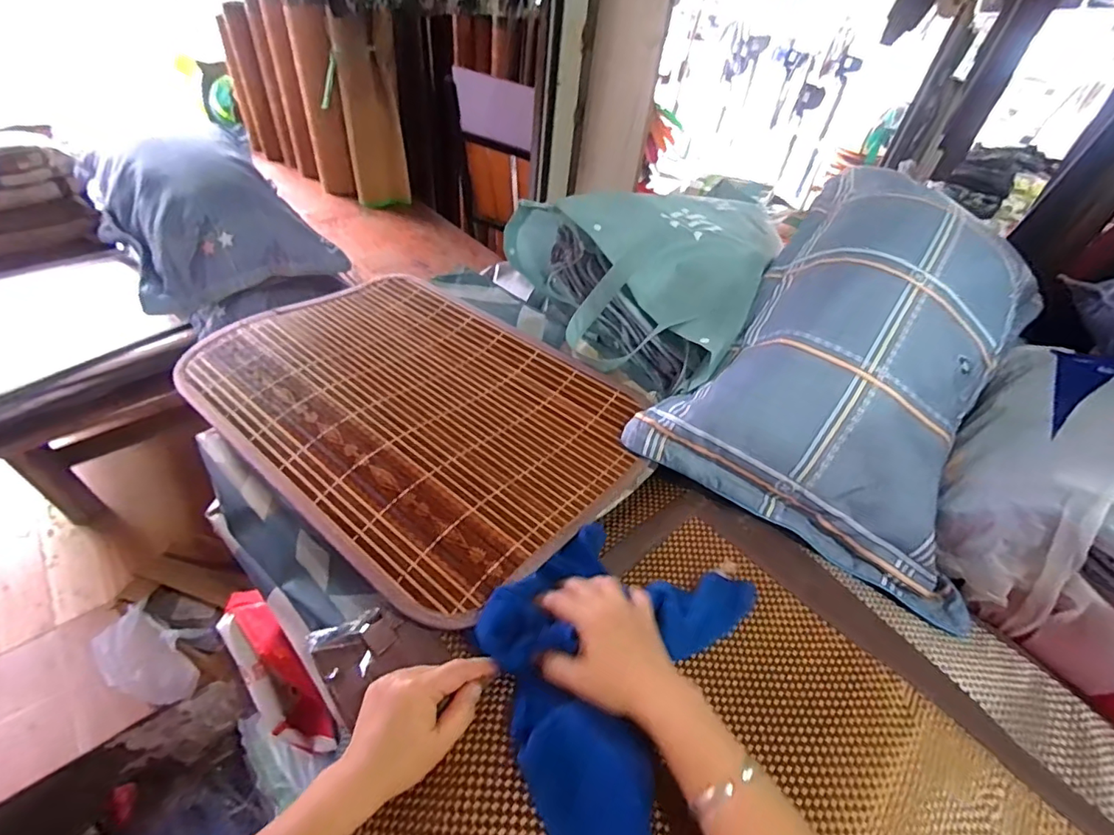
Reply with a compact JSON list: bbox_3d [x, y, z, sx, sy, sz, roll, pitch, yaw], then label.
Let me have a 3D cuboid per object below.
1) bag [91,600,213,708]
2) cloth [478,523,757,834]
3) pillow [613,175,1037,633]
[{"bbox_3d":[-0.805,0.476,1.036,0.163,0.129,0.138,15,45,8],"label":"bag"},{"bbox_3d":[0.035,0.217,0.448,0.203,0.052,0.310,26,47,18],"label":"cloth"},{"bbox_3d":[0.407,-0.104,0.692,0.398,0.243,0.561,26,47,18],"label":"pillow"}]

